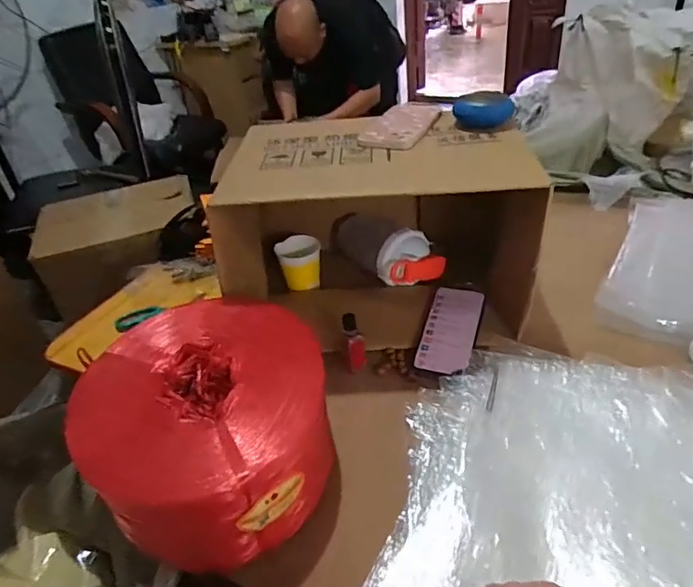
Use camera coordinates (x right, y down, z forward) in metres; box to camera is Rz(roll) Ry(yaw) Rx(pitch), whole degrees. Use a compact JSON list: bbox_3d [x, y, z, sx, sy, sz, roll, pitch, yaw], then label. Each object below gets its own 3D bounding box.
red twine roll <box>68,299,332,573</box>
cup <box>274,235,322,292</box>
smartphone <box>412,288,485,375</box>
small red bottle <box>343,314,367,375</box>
[{"bbox_3d":[-0.147,0.160,0.581,0.259,0.178,0.253,0,36,10],"label":"red twine roll"},{"bbox_3d":[-0.072,-0.046,0.828,0.067,0.073,0.061,-5,35,4],"label":"cup"},{"bbox_3d":[0.146,0.050,0.724,0.073,0.012,0.152,10,50,17],"label":"smartphone"},{"bbox_3d":[0.012,0.066,0.683,0.025,0.083,0.024,-6,35,2],"label":"small red bottle"}]

